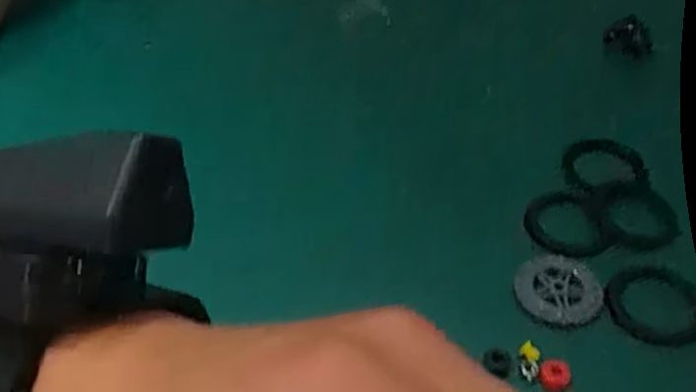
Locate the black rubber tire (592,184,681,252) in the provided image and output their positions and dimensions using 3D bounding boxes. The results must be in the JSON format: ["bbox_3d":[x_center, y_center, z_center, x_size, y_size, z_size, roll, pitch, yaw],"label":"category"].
[{"bbox_3d":[0.128,0.008,0.310,0.035,0.004,0.036,0,44,0],"label":"black rubber tire"}]

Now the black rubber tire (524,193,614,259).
[{"bbox_3d":[0.098,0.013,0.307,0.037,0.004,0.037,-3,44,-3],"label":"black rubber tire"}]

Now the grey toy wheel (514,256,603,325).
[{"bbox_3d":[0.085,0.037,0.279,0.033,0.004,0.031,0,44,0],"label":"grey toy wheel"}]

